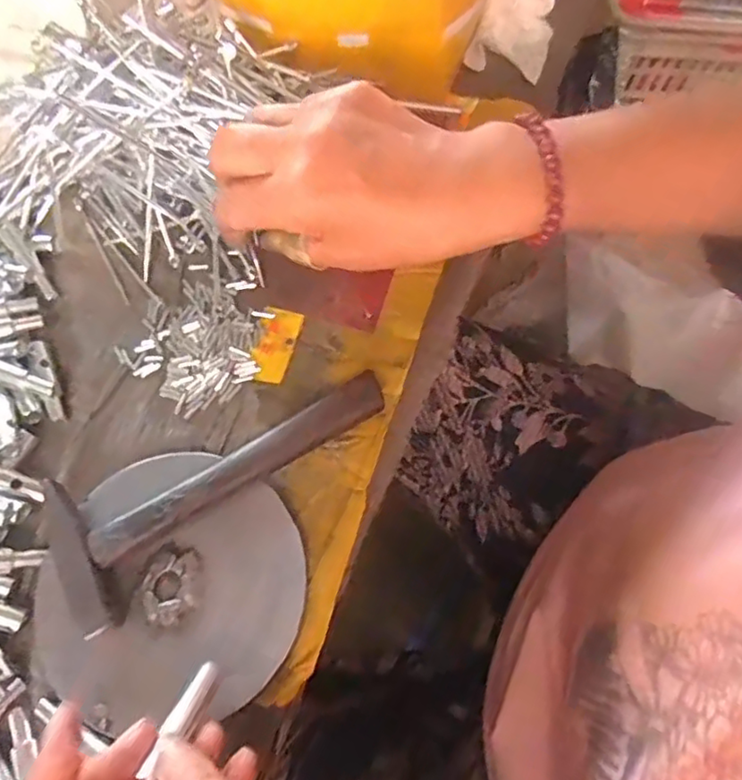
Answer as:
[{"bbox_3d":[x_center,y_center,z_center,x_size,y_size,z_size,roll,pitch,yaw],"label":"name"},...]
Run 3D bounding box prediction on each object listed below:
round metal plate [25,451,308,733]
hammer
[{"bbox_3d":[-0.097,0.090,0.290,0.127,0.015,0.119,0,69,0],"label":"round metal plate"},{"bbox_3d":[-0.077,0.037,0.306,0.173,0.023,0.070,-35,73,-12],"label":"hammer"}]

